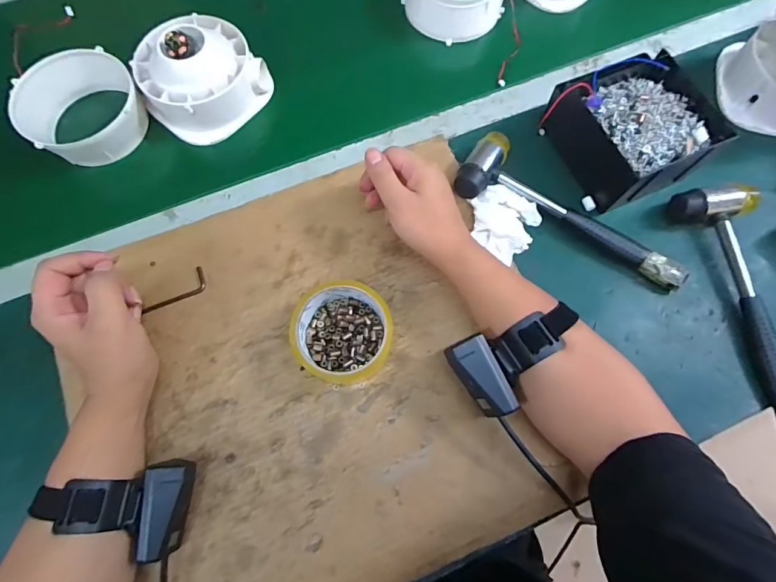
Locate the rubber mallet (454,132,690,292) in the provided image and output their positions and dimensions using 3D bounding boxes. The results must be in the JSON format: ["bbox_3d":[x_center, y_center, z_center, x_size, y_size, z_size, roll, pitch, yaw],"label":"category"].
[{"bbox_3d":[0.198,-0.087,0.423,0.249,0.032,0.081,29,76,8],"label":"rubber mallet"}]

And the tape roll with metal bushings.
[{"bbox_3d":[-0.041,0.039,0.374,0.086,0.047,0.087,0,74,0],"label":"tape roll with metal bushings"}]

